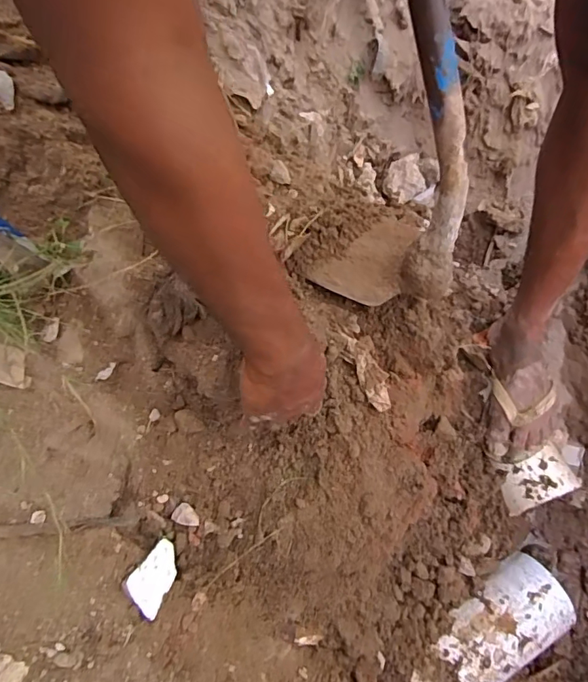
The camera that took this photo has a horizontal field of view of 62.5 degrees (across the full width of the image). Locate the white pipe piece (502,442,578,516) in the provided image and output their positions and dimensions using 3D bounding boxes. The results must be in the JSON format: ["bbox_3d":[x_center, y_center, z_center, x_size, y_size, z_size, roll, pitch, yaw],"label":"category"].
[{"bbox_3d":[0.360,0.205,0.718,0.109,0.055,0.067,-20,59,-12],"label":"white pipe piece"}]

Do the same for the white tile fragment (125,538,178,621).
[{"bbox_3d":[-0.144,0.249,0.512,0.045,0.004,0.065,48,46,-5],"label":"white tile fragment"}]

